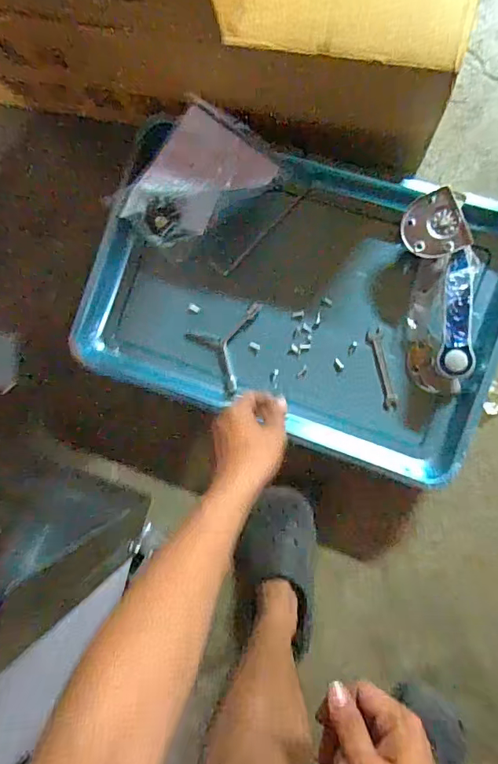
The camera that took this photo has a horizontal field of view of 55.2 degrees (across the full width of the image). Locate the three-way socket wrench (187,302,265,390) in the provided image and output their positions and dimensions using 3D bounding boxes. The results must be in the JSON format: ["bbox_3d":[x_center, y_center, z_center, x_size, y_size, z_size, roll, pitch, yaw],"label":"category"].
[{"bbox_3d":[-0.020,-0.046,0.712,0.121,0.013,0.107,-23,86,8],"label":"three-way socket wrench"}]

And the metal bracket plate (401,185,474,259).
[{"bbox_3d":[0.239,-0.203,0.621,0.074,0.005,0.082,-20,85,24],"label":"metal bracket plate"}]

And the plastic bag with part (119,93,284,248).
[{"bbox_3d":[-0.072,-0.270,0.678,0.151,0.076,0.195,41,96,7],"label":"plastic bag with part"}]

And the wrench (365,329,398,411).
[{"bbox_3d":[0.192,-0.017,0.688,0.023,0.005,0.116,-13,88,9],"label":"wrench"}]

